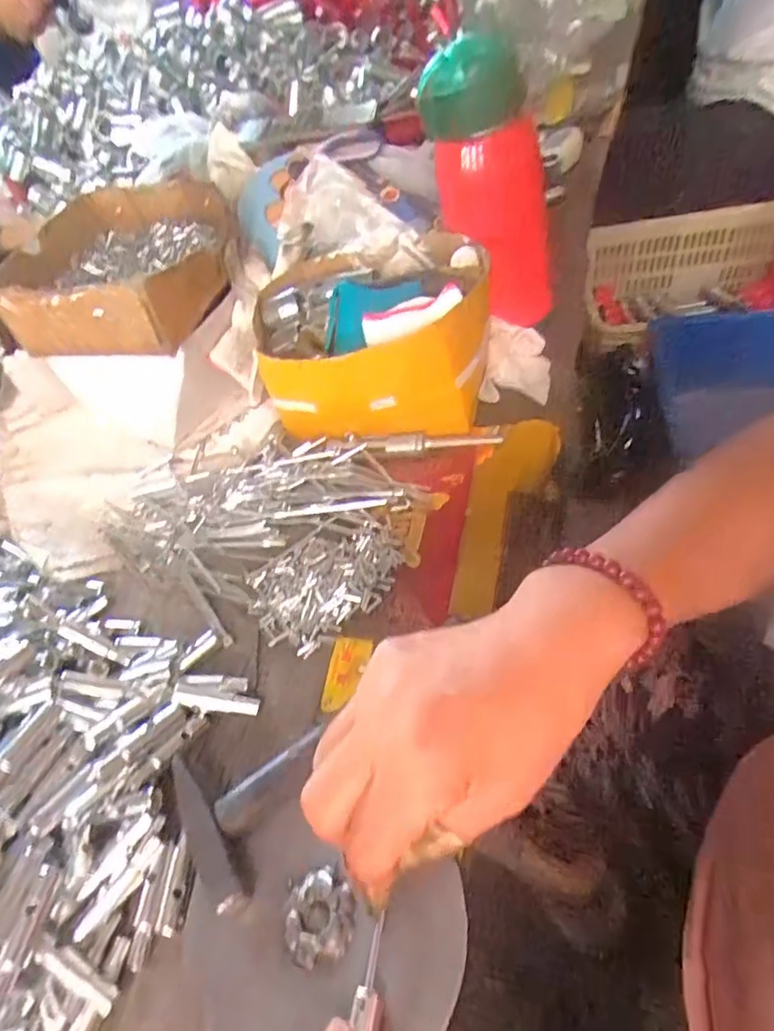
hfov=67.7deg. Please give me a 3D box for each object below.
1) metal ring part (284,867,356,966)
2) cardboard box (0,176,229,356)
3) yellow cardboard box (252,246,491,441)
[{"bbox_3d":[-0.030,0.177,0.256,0.031,0.010,0.034,-7,49,8],"label":"metal ring part"},{"bbox_3d":[-0.219,-0.213,0.490,0.183,0.052,0.181,0,50,14],"label":"cardboard box"},{"bbox_3d":[-0.016,-0.133,0.446,0.180,0.094,0.128,7,52,19],"label":"yellow cardboard box"}]

